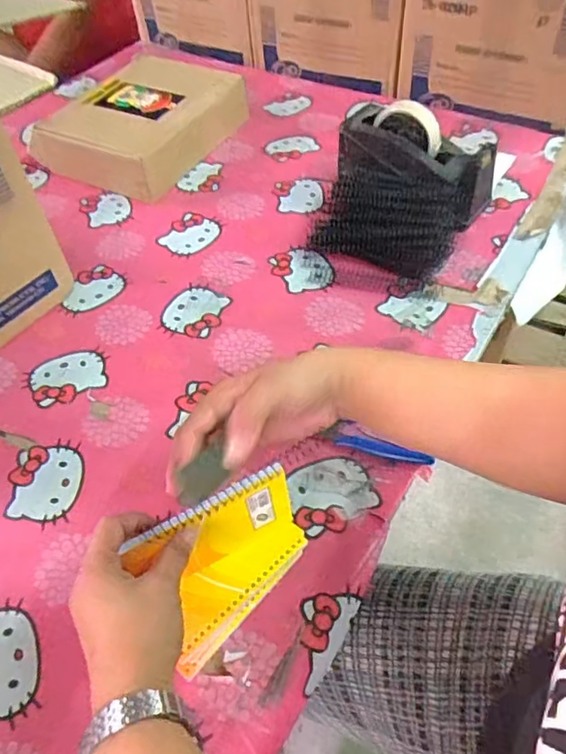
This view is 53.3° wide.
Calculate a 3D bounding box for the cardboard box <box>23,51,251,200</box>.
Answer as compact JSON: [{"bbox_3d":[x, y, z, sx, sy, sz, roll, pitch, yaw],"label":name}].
[{"bbox_3d":[-0.211,-0.396,0.867,0.205,0.086,0.296,27,59,21],"label":"cardboard box"}]

